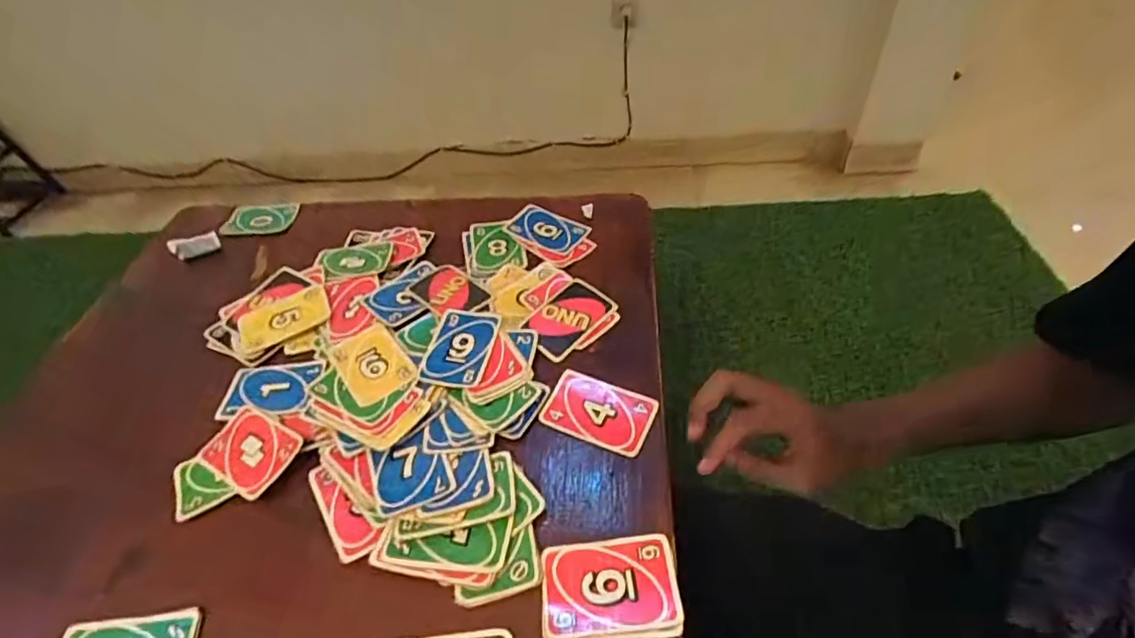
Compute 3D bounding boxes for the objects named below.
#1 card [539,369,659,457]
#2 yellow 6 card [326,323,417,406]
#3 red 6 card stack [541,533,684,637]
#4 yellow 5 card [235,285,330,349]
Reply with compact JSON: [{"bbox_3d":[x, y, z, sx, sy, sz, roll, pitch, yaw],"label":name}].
[{"bbox_3d":[0.025,0.073,0.436,0.083,0.004,0.055,16,53,19],"label":"card"},{"bbox_3d":[-0.172,0.038,0.478,0.053,0.005,0.088,-32,52,-21],"label":"yellow 6 card"},{"bbox_3d":[0.027,0.170,0.348,0.085,0.005,0.058,-6,47,1],"label":"red 6 card stack"},{"bbox_3d":[-0.272,-0.002,0.524,0.086,0.004,0.051,-21,54,-9],"label":"yellow 5 card"}]

